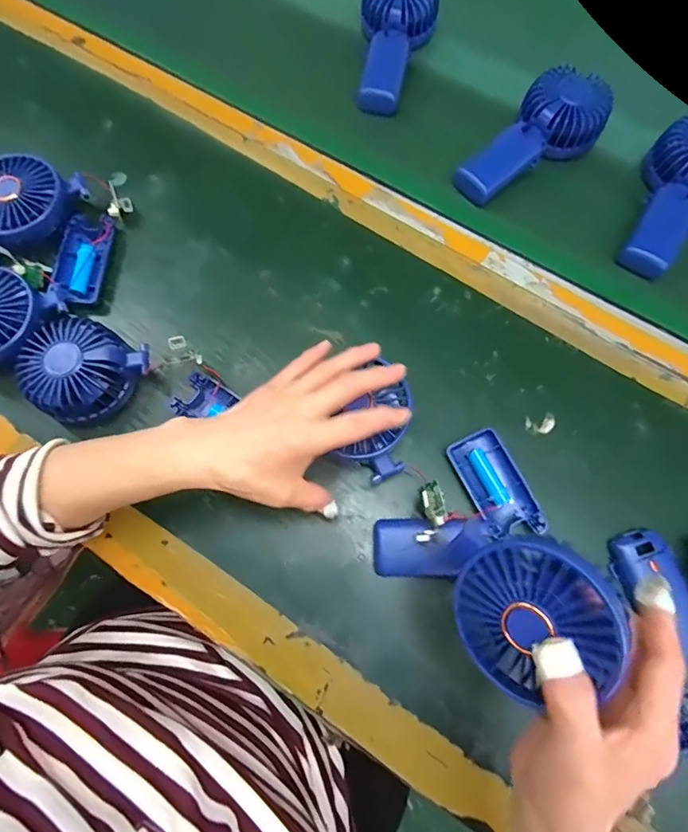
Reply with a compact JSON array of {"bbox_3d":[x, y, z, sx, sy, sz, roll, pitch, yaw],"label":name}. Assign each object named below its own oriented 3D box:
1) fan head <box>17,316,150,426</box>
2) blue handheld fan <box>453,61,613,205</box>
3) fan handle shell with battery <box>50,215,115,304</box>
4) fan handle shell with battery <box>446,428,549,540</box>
[{"bbox_3d":[-0.222,-0.040,0.386,0.083,0.047,0.088,41,77,11],"label":"fan head"},{"bbox_3d":[0.192,-0.273,0.453,0.082,0.048,0.154,38,76,10],"label":"blue handheld fan"},{"bbox_3d":[-0.244,-0.144,0.429,0.042,0.025,0.088,5,73,1],"label":"fan handle shell with battery"},{"bbox_3d":[0.122,0.057,0.372,0.045,0.021,0.088,-22,74,-7],"label":"fan handle shell with battery"}]

